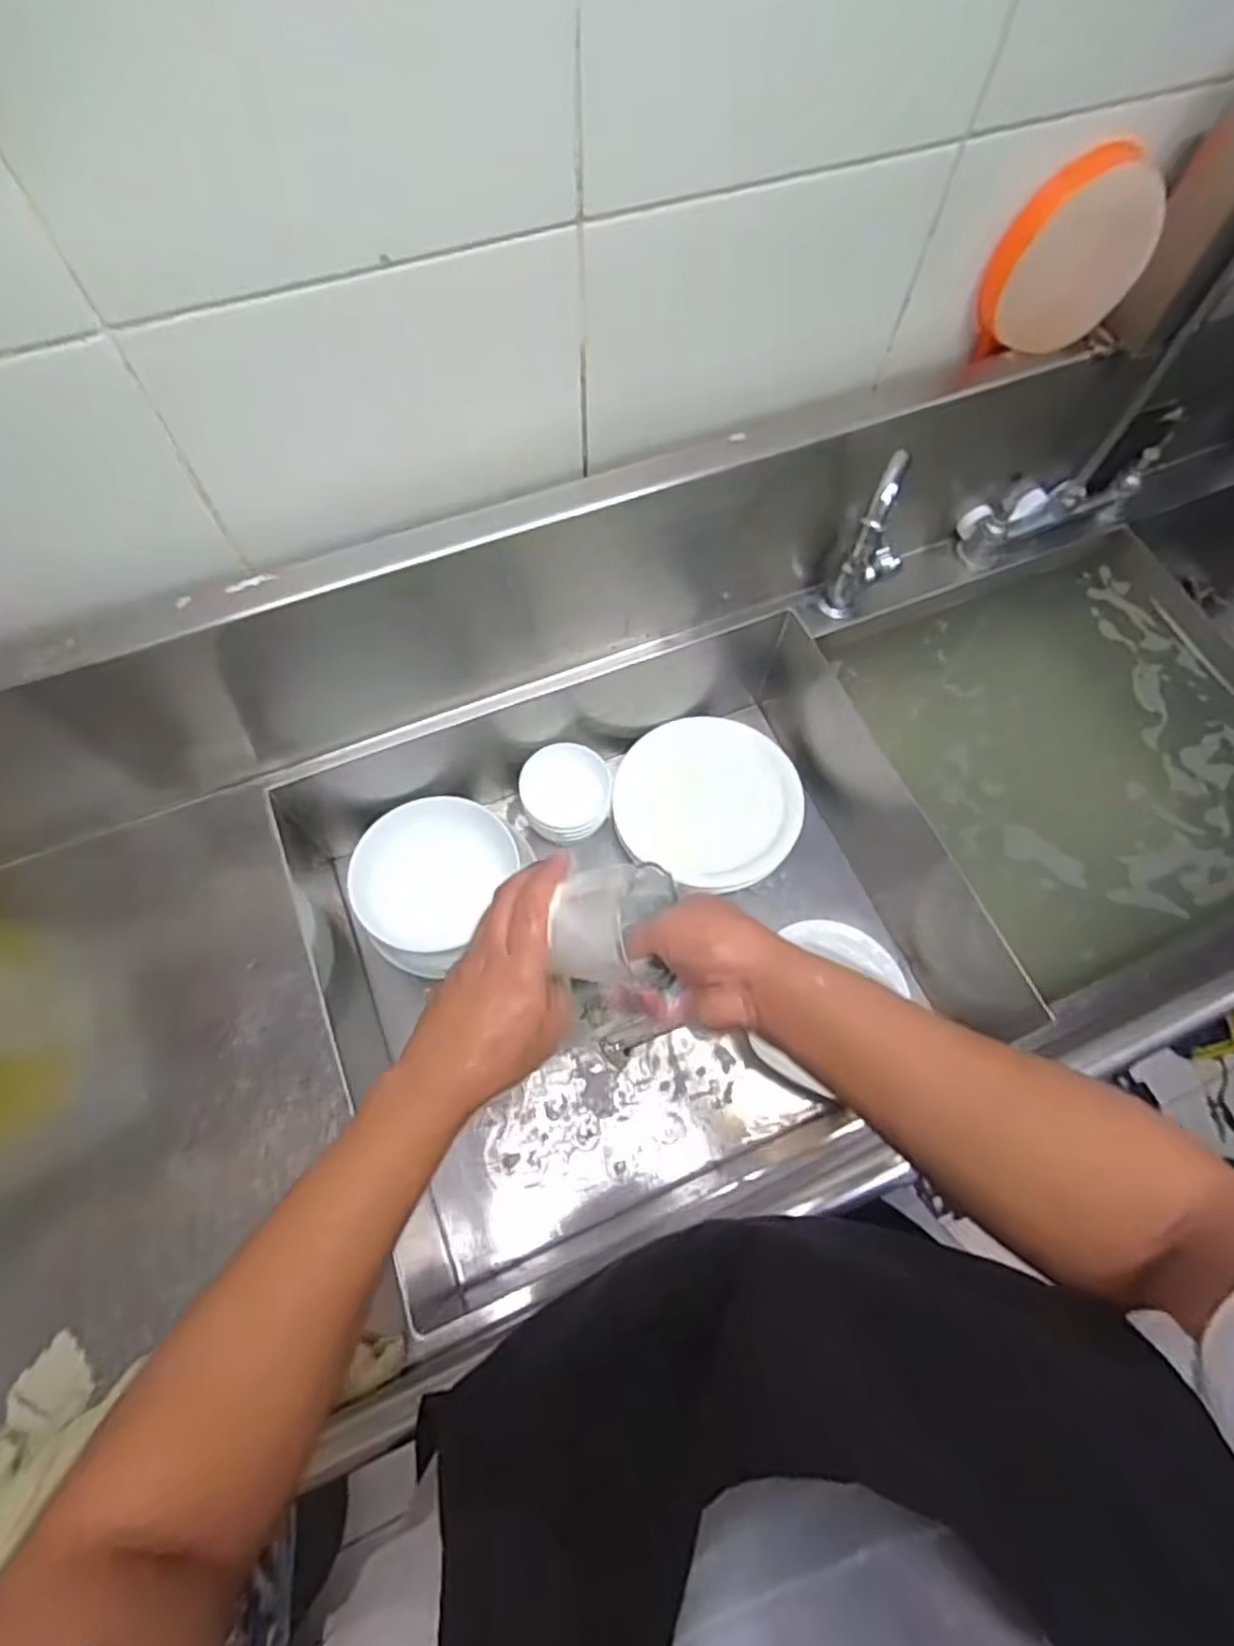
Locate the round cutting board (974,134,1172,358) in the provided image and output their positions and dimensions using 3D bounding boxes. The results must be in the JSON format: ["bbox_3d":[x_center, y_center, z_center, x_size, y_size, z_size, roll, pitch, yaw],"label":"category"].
[{"bbox_3d":[0.391,-0.487,0.645,0.128,0.141,0.037,-10,67,-5],"label":"round cutting board"}]

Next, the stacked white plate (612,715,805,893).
[{"bbox_3d":[0.112,-0.026,0.923,0.226,0.035,0.217,0,66,-1],"label":"stacked white plate"}]

